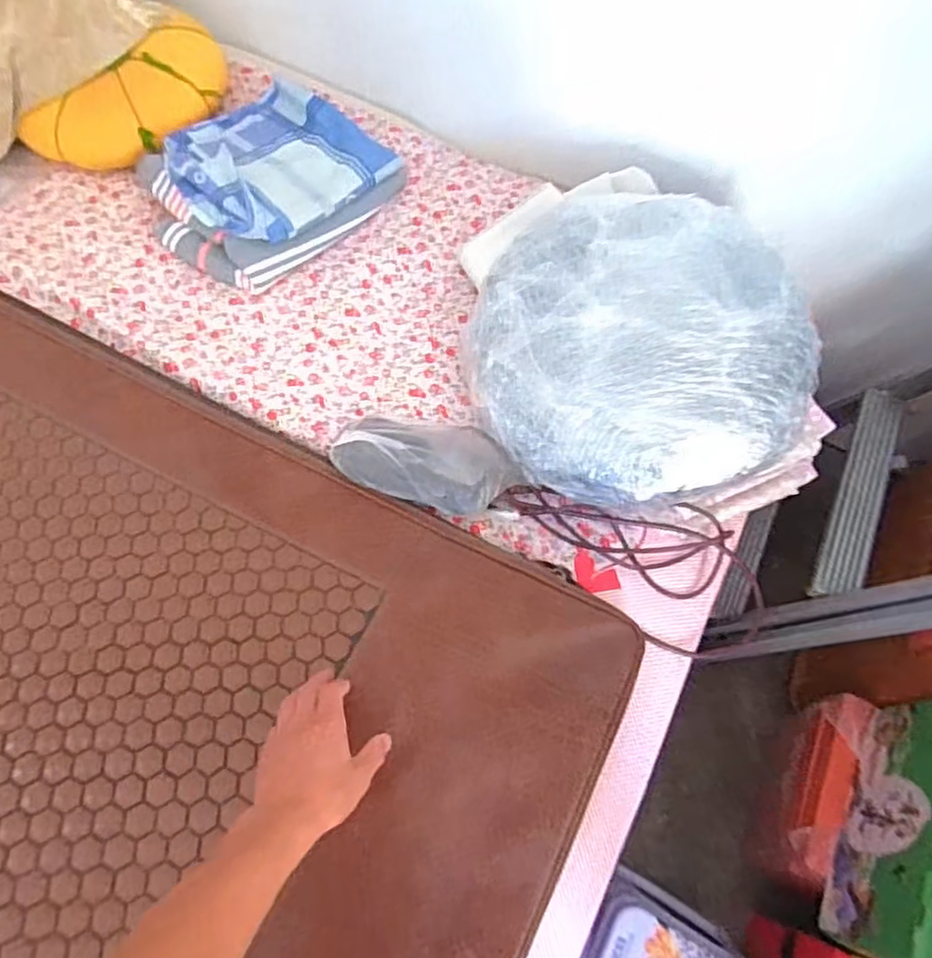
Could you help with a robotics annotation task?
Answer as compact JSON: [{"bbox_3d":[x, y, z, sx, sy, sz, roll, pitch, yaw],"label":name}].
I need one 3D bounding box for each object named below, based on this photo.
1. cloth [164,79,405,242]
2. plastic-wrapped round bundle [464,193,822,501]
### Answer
[{"bbox_3d":[-0.307,-0.521,1.012,0.276,0.067,0.322,40,70,15],"label":"cloth"},{"bbox_3d":[0.221,-0.178,0.845,0.410,0.121,0.400,24,81,9],"label":"plastic-wrapped round bundle"}]

